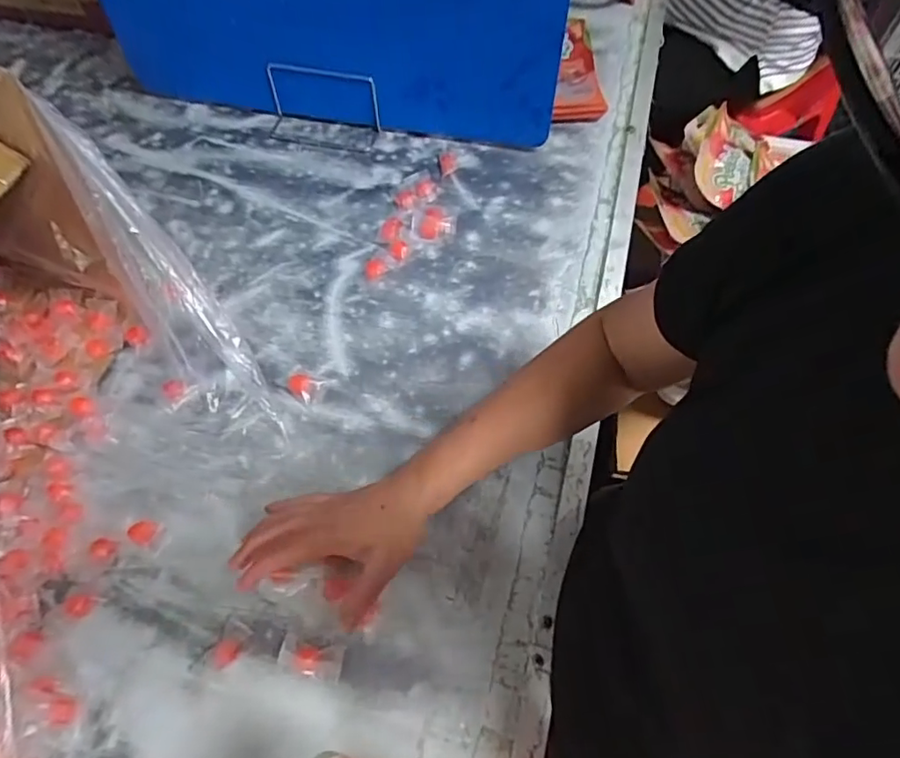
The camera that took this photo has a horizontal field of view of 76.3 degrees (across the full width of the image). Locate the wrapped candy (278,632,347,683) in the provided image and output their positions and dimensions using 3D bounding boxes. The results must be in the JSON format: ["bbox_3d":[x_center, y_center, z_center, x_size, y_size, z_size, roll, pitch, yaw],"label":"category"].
[{"bbox_3d":[-0.114,0.231,0.475,0.051,0.016,0.026,11,61,7],"label":"wrapped candy"}]

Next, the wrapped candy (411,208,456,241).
[{"bbox_3d":[-0.020,-0.191,0.711,0.053,0.016,0.044,-2,61,0],"label":"wrapped candy"}]

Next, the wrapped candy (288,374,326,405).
[{"bbox_3d":[-0.155,0.006,0.608,0.037,0.013,0.029,33,66,18],"label":"wrapped candy"}]

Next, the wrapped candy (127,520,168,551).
[{"bbox_3d":[-0.280,0.142,0.528,0.029,0.012,0.023,18,62,10],"label":"wrapped candy"}]

